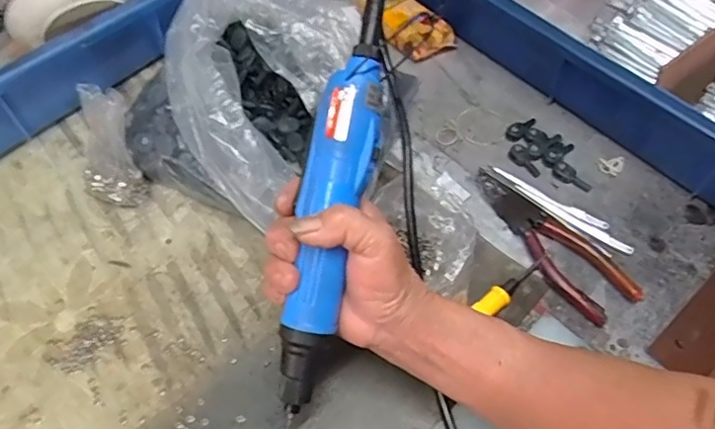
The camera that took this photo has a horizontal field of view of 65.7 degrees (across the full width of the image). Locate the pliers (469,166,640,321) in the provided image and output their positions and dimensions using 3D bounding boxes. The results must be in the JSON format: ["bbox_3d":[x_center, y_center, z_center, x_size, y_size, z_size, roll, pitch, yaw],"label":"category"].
[{"bbox_3d":[0.152,0.016,0.439,0.050,0.007,0.151,-26,60,-18],"label":"pliers"}]

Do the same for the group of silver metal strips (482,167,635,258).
[{"bbox_3d":[0.166,-0.007,0.464,0.131,0.006,0.024,39,63,23],"label":"group of silver metal strips"}]

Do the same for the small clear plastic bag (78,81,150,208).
[{"bbox_3d":[-0.199,-0.053,0.438,0.049,0.095,0.025,6,33,3],"label":"small clear plastic bag"}]

